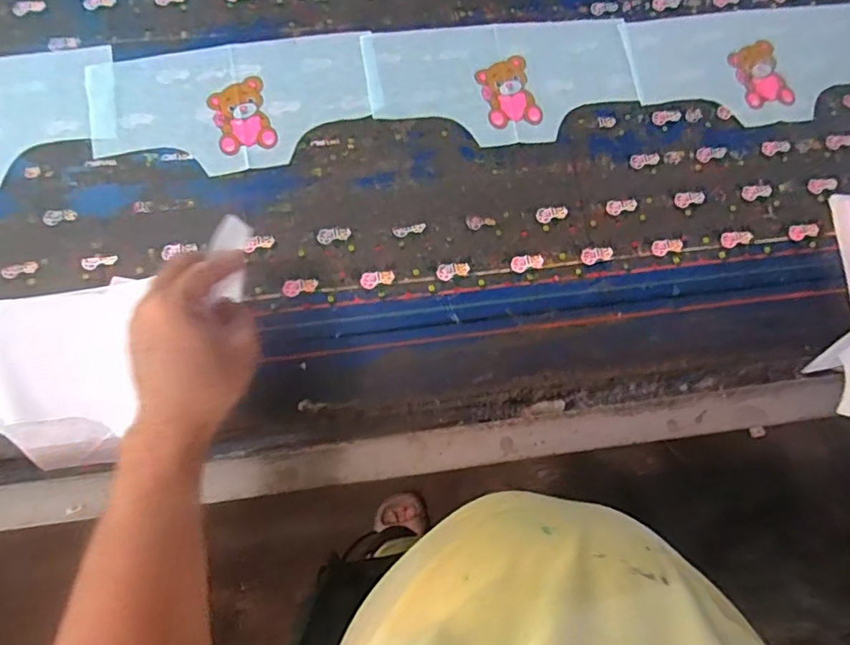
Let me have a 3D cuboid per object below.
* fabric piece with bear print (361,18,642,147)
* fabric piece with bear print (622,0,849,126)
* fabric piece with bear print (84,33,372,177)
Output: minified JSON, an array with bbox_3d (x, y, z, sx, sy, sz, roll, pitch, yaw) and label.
[{"bbox_3d":[0.089,-0.268,0.620,0.295,0.008,0.150,-7,74,-4],"label":"fabric piece with bear print"},{"bbox_3d":[0.387,-0.300,0.649,0.301,0.010,0.159,-7,76,-6],"label":"fabric piece with bear print"},{"bbox_3d":[-0.204,-0.230,0.595,0.286,0.005,0.151,-11,74,-5],"label":"fabric piece with bear print"}]

